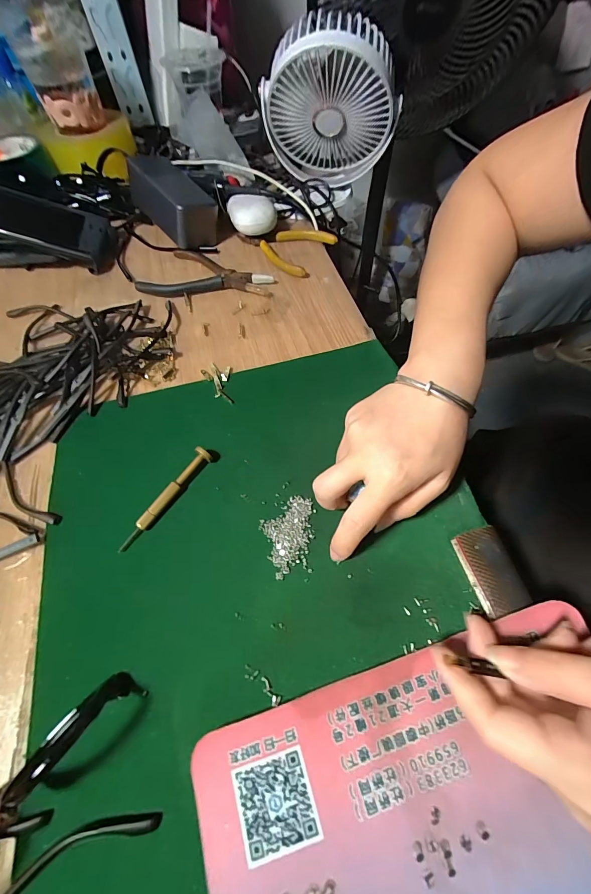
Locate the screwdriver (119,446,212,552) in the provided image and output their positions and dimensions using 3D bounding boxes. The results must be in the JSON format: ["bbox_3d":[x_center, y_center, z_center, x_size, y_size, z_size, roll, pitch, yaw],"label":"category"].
[{"bbox_3d":[-0.100,0.038,0.265,0.011,0.014,0.092,33,67,20],"label":"screwdriver"}]

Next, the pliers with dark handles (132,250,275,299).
[{"bbox_3d":[-0.100,-0.203,0.407,0.151,0.014,0.077,5,60,6],"label":"pliers with dark handles"}]

